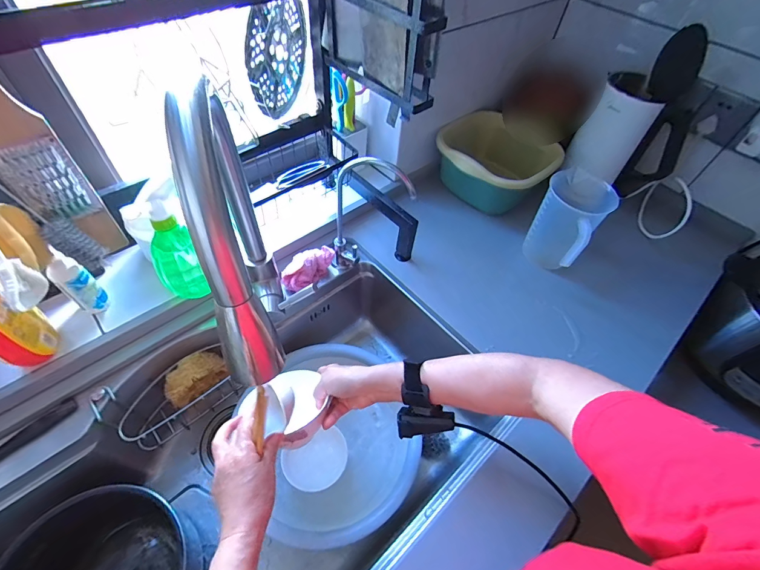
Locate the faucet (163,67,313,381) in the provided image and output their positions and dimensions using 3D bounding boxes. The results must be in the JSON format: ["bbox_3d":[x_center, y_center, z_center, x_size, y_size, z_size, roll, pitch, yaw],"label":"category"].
[{"bbox_3d":[-0.141,-0.021,0.383,0.038,0.338,0.240,-10,55,-12],"label":"faucet"}]

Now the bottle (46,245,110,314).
[{"bbox_3d":[-0.437,-0.002,0.519,0.031,0.116,0.039,34,58,18],"label":"bottle"}]

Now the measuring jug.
[{"bbox_3d":[0.340,-0.107,0.681,0.110,0.174,0.130,39,60,21],"label":"measuring jug"}]

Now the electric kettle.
[{"bbox_3d":[0.555,-0.346,0.753,0.153,0.292,0.187,-34,64,-26],"label":"electric kettle"}]

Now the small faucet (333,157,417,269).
[{"bbox_3d":[-0.017,-0.104,0.619,0.123,0.238,0.045,21,55,10],"label":"small faucet"}]

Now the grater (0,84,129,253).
[{"bbox_3d":[-0.396,-0.143,0.407,0.012,0.270,0.067,35,56,30],"label":"grater"}]

